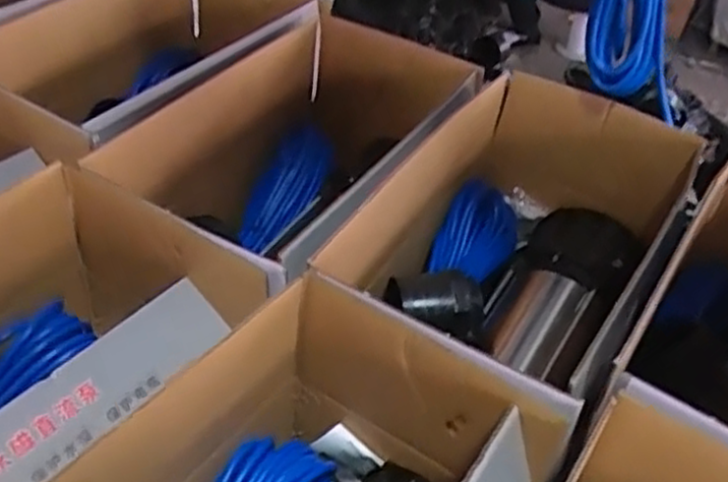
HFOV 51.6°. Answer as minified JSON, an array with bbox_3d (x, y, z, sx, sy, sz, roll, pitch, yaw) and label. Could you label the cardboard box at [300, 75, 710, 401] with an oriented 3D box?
[{"bbox_3d":[0.145,0.026,0.750,0.231,0.193,0.419,26,43,22],"label":"cardboard box"}]

